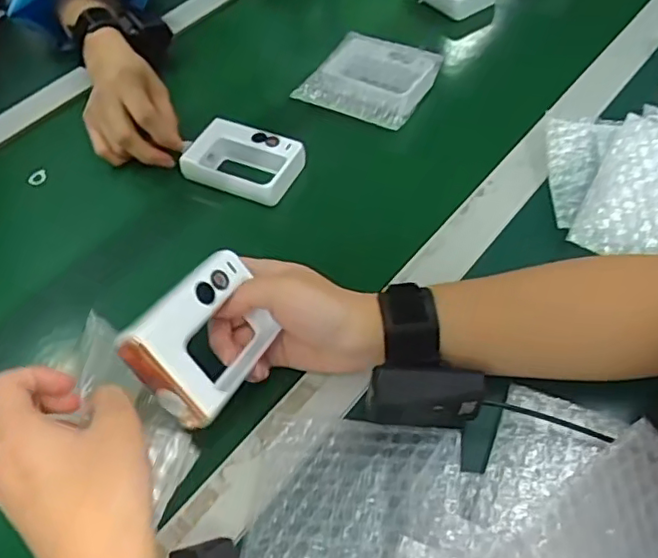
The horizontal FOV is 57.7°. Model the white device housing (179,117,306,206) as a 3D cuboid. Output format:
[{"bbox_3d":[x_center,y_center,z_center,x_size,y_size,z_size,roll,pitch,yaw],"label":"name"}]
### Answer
[{"bbox_3d":[-0.079,-0.109,0.549,0.106,0.027,0.065,19,57,18],"label":"white device housing"}]

